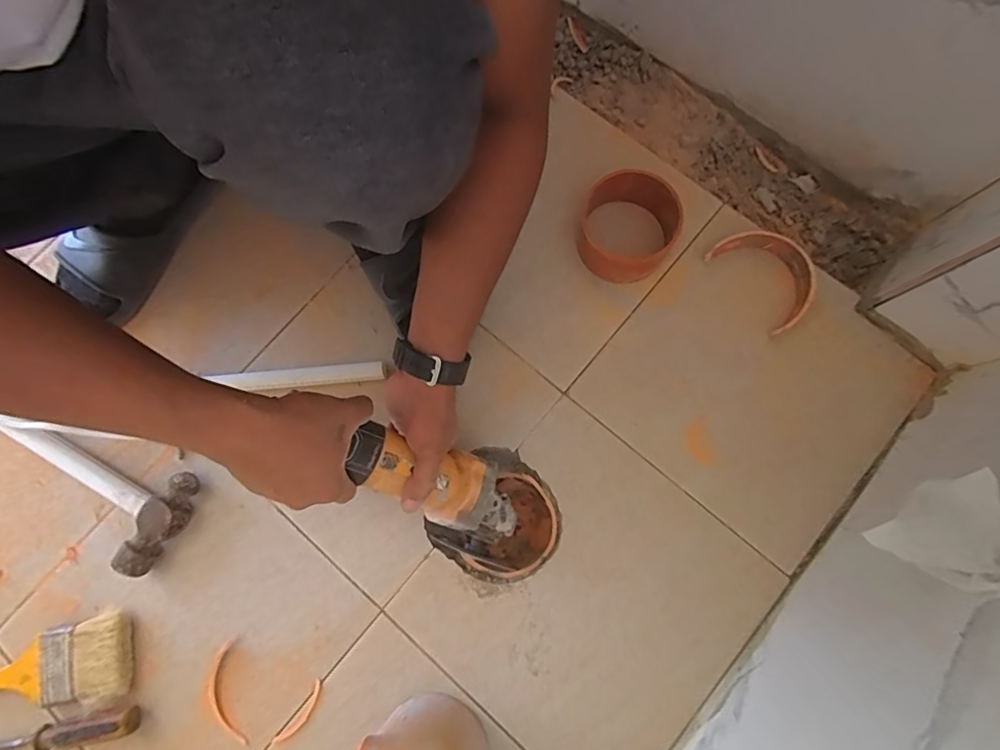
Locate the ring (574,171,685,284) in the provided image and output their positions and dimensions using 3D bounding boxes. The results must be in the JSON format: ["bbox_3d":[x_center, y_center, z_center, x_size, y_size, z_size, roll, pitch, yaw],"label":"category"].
[{"bbox_3d":[0.140,-0.162,0.547,0.097,0.068,0.101,0,80,2],"label":"ring"}]

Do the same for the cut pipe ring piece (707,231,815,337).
[{"bbox_3d":[0.294,-0.111,0.557,0.072,0.047,0.119,-38,79,-5],"label":"cut pipe ring piece"}]

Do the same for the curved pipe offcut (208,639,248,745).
[{"bbox_3d":[-0.284,0.328,0.514,0.030,0.004,0.098,-14,79,0],"label":"curved pipe offcut"}]

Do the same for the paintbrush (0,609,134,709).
[{"bbox_3d":[-0.486,0.309,0.524,0.206,0.024,0.080,-12,79,0],"label":"paintbrush"}]

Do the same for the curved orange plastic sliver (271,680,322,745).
[{"bbox_3d":[-0.203,0.346,0.509,0.017,0.004,0.071,35,83,8],"label":"curved orange plastic sliver"}]

